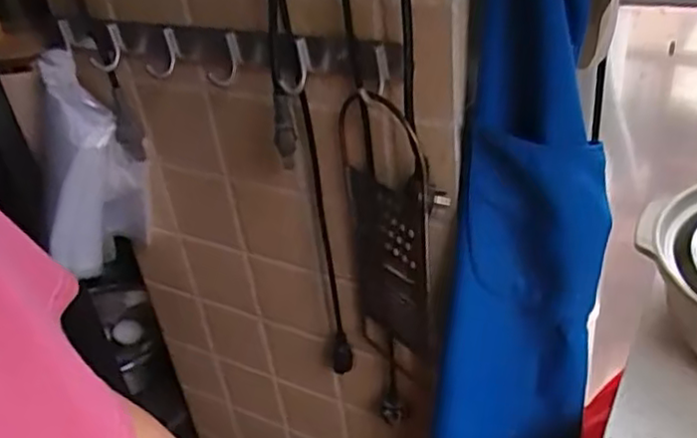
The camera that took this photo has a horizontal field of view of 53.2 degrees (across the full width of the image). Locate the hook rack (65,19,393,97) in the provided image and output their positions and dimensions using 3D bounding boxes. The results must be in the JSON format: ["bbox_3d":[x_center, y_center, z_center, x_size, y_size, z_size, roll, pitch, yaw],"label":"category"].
[{"bbox_3d":[-0.137,-0.148,0.632,0.386,0.045,0.047,10,38,25],"label":"hook rack"}]

